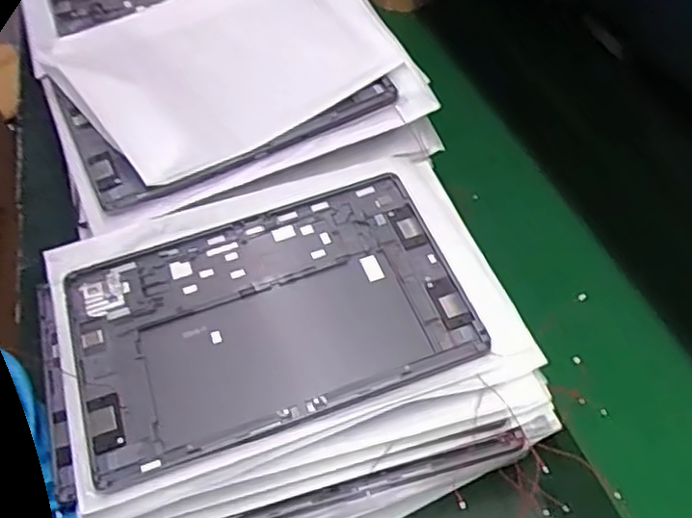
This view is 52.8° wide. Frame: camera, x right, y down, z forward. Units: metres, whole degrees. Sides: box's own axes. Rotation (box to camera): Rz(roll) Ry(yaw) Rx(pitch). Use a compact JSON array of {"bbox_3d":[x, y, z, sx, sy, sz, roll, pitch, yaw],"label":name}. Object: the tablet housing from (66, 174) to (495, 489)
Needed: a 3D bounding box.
[{"bbox_3d":[-0.053,0.039,0.466,0.254,0.009,0.161,-19,57,-10],"label":"tablet housing"}]

